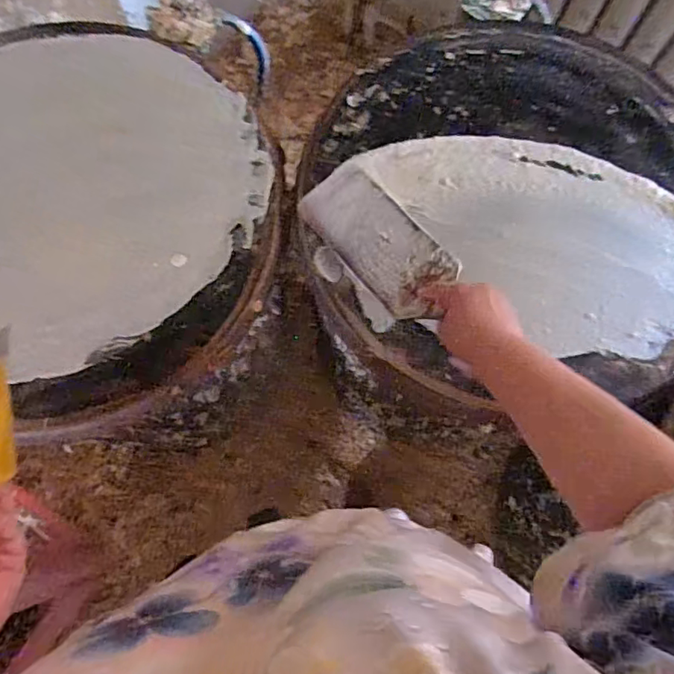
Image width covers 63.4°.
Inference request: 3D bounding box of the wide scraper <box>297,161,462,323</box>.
[{"bbox_3d":[0.051,-0.121,0.682,0.096,0.032,0.215,-36,72,-10],"label":"wide scraper"}]

